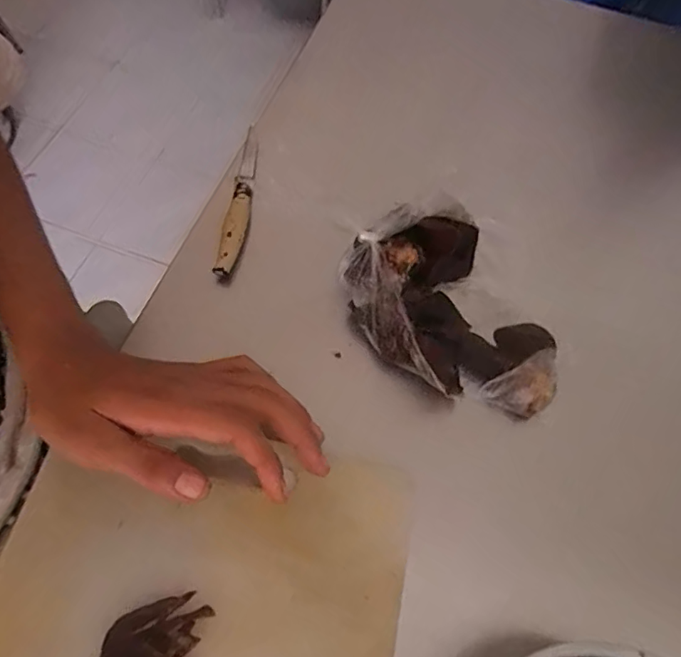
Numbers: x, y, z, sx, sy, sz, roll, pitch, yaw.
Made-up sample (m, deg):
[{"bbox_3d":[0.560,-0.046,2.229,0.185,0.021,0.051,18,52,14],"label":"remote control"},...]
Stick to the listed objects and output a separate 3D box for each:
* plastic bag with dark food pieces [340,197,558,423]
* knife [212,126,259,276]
[{"bbox_3d":[0.072,-0.013,0.379,0.124,0.064,0.161,-9,64,-8],"label":"plastic bag with dark food pieces"},{"bbox_3d":[-0.080,-0.105,0.435,0.017,0.010,0.144,7,63,0],"label":"knife"}]

